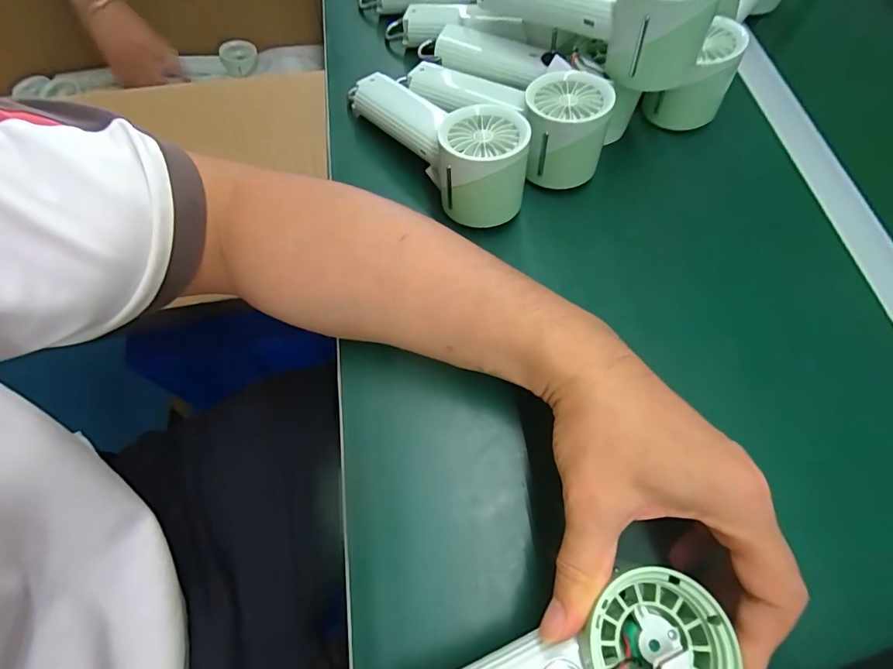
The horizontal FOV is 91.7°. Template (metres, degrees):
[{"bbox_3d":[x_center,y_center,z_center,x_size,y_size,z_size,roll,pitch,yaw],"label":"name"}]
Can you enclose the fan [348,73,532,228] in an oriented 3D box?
[{"bbox_3d":[-0.011,-0.165,0.333,0.062,0.057,0.186,-34,70,-14],"label":"fan"}]

